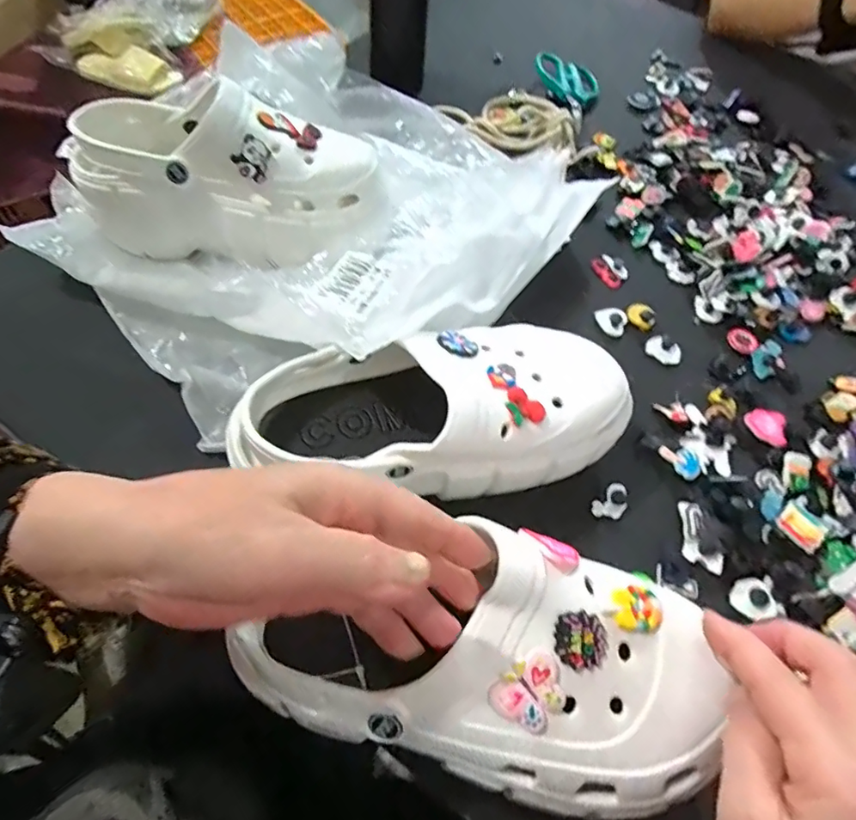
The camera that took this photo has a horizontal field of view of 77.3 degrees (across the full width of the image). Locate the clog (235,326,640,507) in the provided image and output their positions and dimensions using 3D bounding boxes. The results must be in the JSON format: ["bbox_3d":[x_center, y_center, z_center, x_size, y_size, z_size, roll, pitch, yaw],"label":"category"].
[{"bbox_3d":[0.010,-0.001,0.339,0.227,0.086,0.097,-14,61,-12],"label":"clog"}]

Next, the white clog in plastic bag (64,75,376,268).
[{"bbox_3d":[-0.162,-0.189,0.441,0.244,0.109,0.089,7,59,1],"label":"white clog in plastic bag"}]

